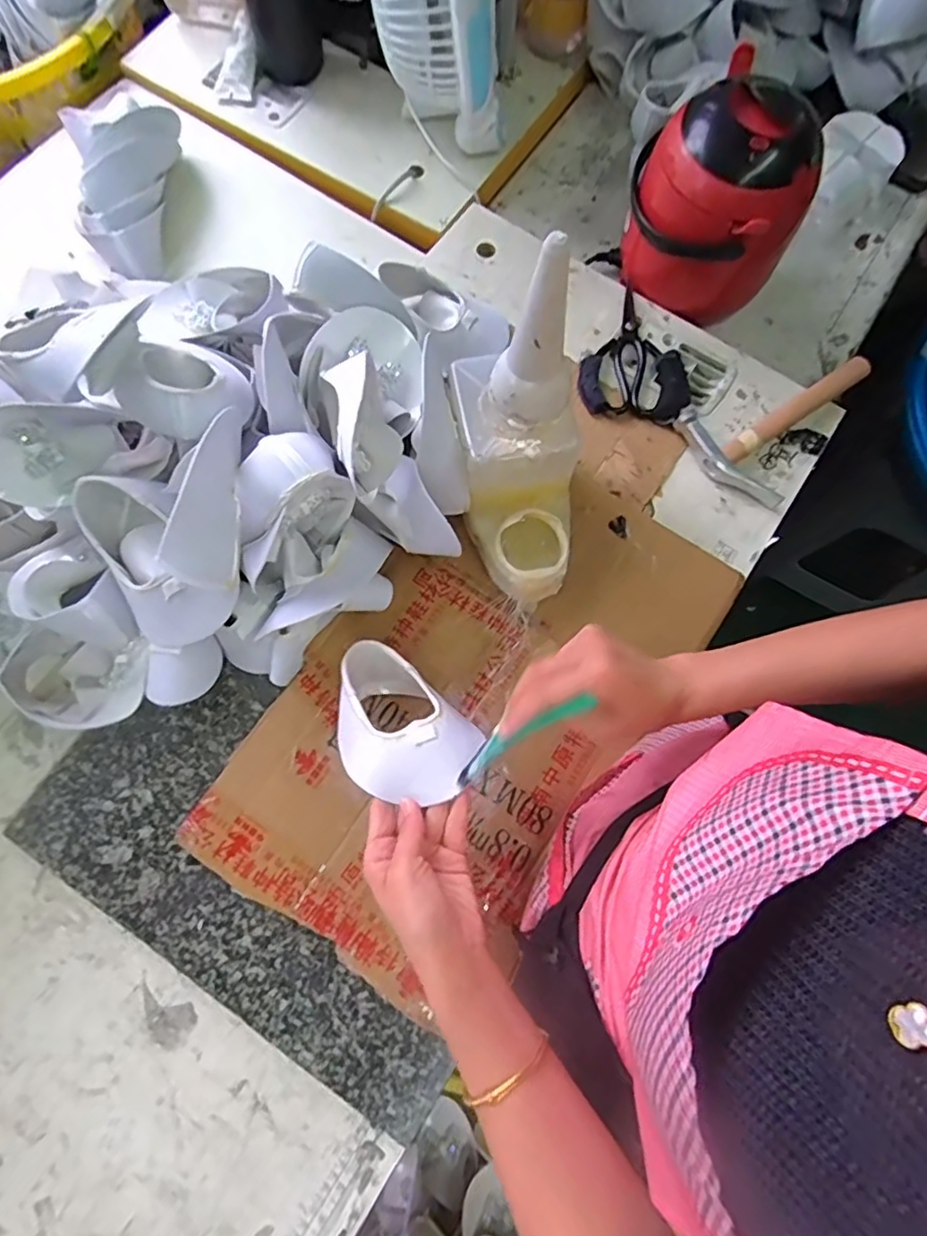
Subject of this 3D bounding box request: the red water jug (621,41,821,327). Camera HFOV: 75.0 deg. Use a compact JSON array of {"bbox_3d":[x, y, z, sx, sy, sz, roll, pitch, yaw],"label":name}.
[{"bbox_3d":[0.296,-0.484,0.687,0.188,0.170,0.178,0,75,-2],"label":"red water jug"}]

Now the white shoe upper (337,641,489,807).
[{"bbox_3d":[-0.061,0.092,0.518,0.144,0.085,0.095,43,78,9],"label":"white shoe upper"}]

